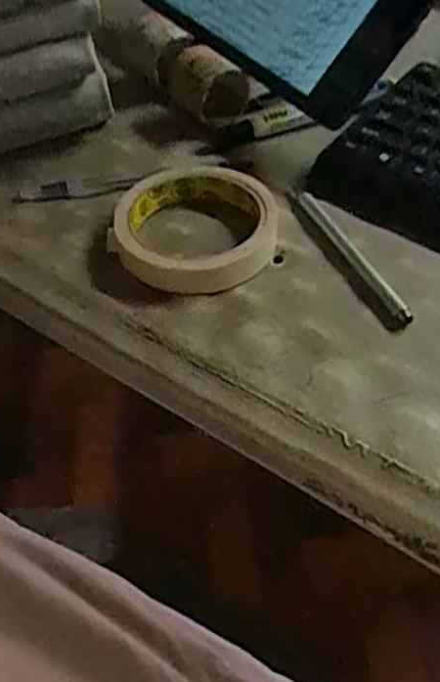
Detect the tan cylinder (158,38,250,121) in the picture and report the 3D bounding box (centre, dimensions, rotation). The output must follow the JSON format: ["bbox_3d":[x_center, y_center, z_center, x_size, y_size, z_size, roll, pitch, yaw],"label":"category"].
[{"bbox_3d":[-0.013,-0.178,0.464,0.041,0.037,0.059,-30,53,-18],"label":"tan cylinder"}]

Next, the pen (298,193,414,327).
[{"bbox_3d":[0.074,-0.049,0.383,0.011,0.008,0.108,-21,51,-11],"label":"pen"}]

